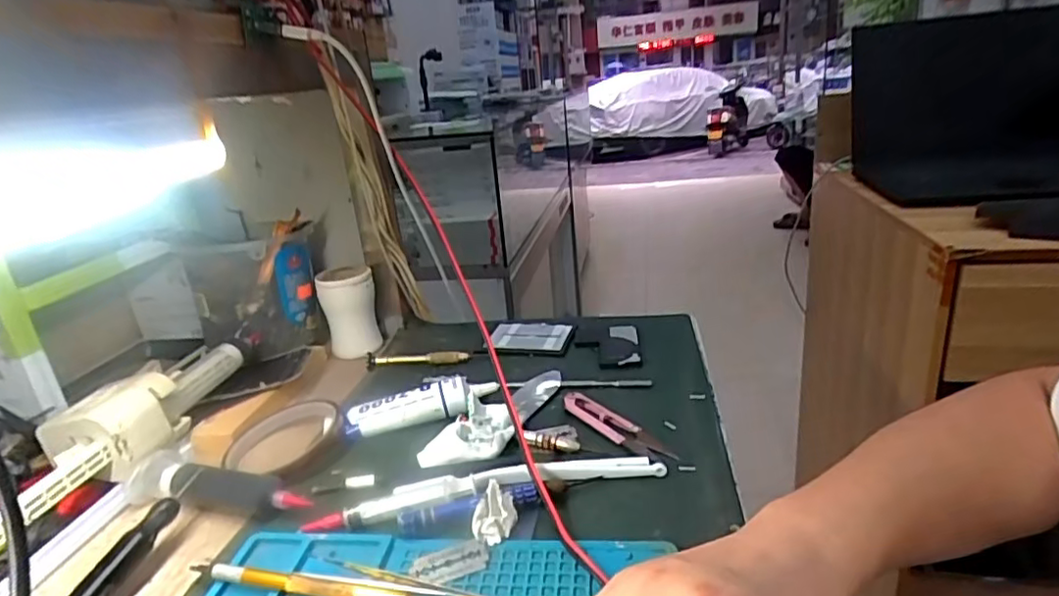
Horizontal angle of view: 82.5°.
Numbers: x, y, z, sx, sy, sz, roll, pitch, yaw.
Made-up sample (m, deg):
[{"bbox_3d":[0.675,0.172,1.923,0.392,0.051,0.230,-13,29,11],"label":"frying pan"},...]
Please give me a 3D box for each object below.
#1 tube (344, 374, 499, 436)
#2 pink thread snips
[{"bbox_3d":[-0.082,0.083,0.461,0.113,0.029,0.036,-9,20,-9],"label":"tube"},{"bbox_3d":[0.060,0.091,0.435,0.019,0.007,0.103,-19,24,-31],"label":"pink thread snips"}]

